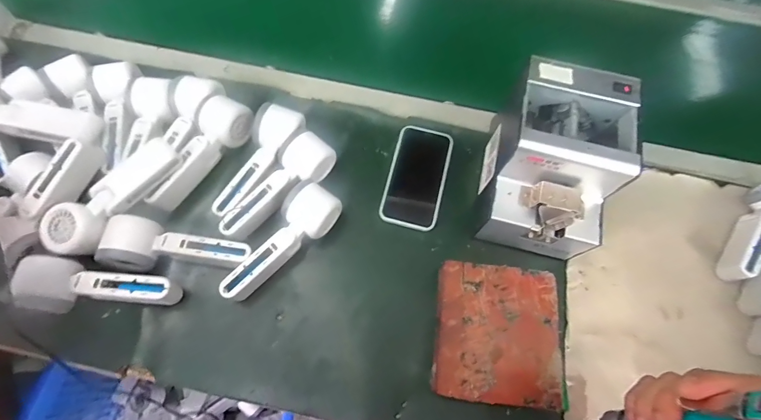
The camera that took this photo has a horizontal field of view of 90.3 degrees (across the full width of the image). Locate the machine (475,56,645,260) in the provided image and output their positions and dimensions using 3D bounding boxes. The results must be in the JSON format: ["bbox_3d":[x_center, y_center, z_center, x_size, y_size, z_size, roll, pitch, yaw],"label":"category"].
[{"bbox_3d":[0.200,-0.051,0.449,0.124,0.152,0.172,10,68,2],"label":"machine"}]

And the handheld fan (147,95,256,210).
[{"bbox_3d":[-0.230,-0.075,0.480,0.055,0.053,0.164,40,72,13],"label":"handheld fan"}]

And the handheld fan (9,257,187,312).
[{"bbox_3d":[-0.308,0.090,0.418,0.159,0.051,0.057,7,68,1],"label":"handheld fan"}]

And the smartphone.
[{"bbox_3d":[0.050,-0.045,0.512,0.077,0.014,0.146,13,68,3],"label":"smartphone"}]

